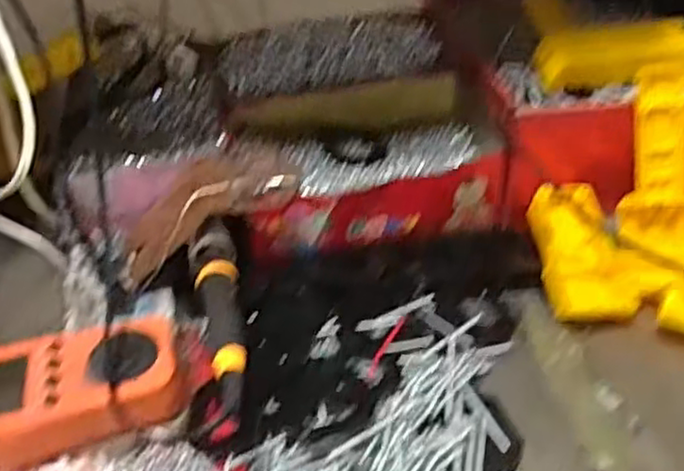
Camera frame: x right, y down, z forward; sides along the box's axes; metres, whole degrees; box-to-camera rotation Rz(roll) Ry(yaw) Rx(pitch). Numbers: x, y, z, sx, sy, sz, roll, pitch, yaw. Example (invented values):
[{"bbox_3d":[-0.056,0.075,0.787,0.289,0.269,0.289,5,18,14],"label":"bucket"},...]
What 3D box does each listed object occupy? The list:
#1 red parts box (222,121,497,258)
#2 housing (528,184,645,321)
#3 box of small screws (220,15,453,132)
[{"bbox_3d":[0.024,-0.056,0.574,0.211,0.058,0.142,-8,39,-6],"label":"red parts box"},{"bbox_3d":[0.181,0.014,0.526,0.065,0.048,0.110,-3,39,1],"label":"housing"},{"bbox_3d":[-0.007,-0.153,0.667,0.213,0.045,0.154,-10,39,-8],"label":"box of small screws"}]

